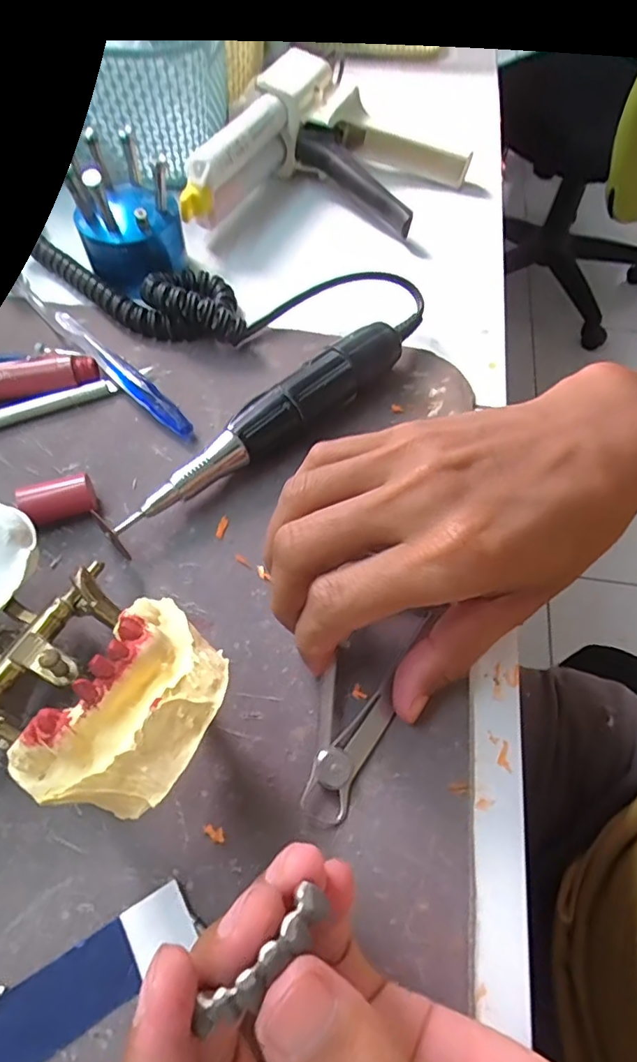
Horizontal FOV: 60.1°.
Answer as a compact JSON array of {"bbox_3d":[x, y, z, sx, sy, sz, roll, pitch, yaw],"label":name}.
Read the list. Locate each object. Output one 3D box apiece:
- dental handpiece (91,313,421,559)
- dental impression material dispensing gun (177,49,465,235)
[{"bbox_3d":[-0.018,-0.053,0.264,0.188,0.028,0.023,-39,68,-23],"label":"dental handpiece"},{"bbox_3d":[0.010,-0.238,0.363,0.140,0.063,0.164,22,61,10],"label":"dental impression material dispensing gun"}]

